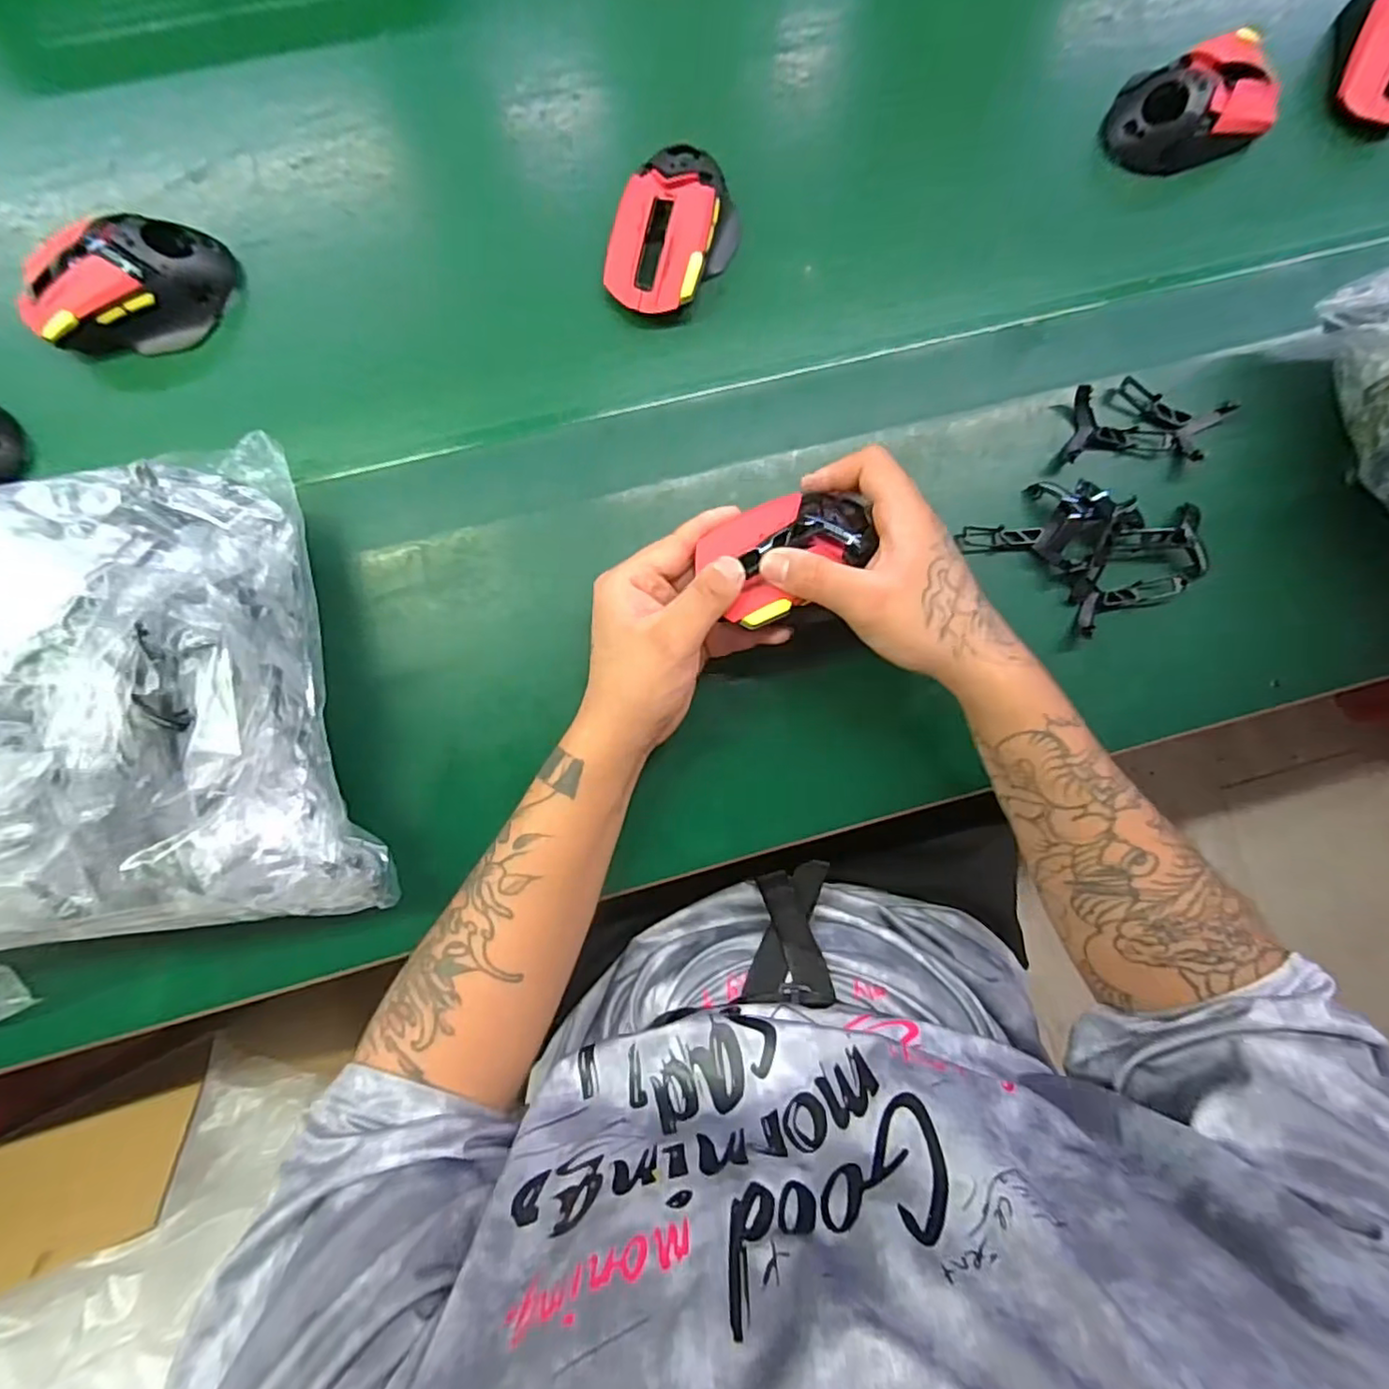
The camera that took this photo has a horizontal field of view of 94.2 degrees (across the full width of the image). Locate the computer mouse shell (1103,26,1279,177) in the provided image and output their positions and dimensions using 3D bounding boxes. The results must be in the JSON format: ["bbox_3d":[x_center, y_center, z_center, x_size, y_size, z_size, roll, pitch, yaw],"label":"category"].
[{"bbox_3d":[0.348,-0.406,0.440,0.117,0.039,0.067,-24,89,-4],"label":"computer mouse shell"}]

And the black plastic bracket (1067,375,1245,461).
[{"bbox_3d":[0.305,-0.185,0.439,0.107,0.020,0.053,0,88,-4],"label":"black plastic bracket"}]

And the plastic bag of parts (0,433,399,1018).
[{"bbox_3d":[-0.418,0.068,0.302,0.474,0.180,0.250,-21,88,-5],"label":"plastic bag of parts"}]

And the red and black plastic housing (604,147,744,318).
[{"bbox_3d":[-0.012,-0.299,0.416,0.071,0.034,0.106,21,86,-3],"label":"red and black plastic housing"}]

